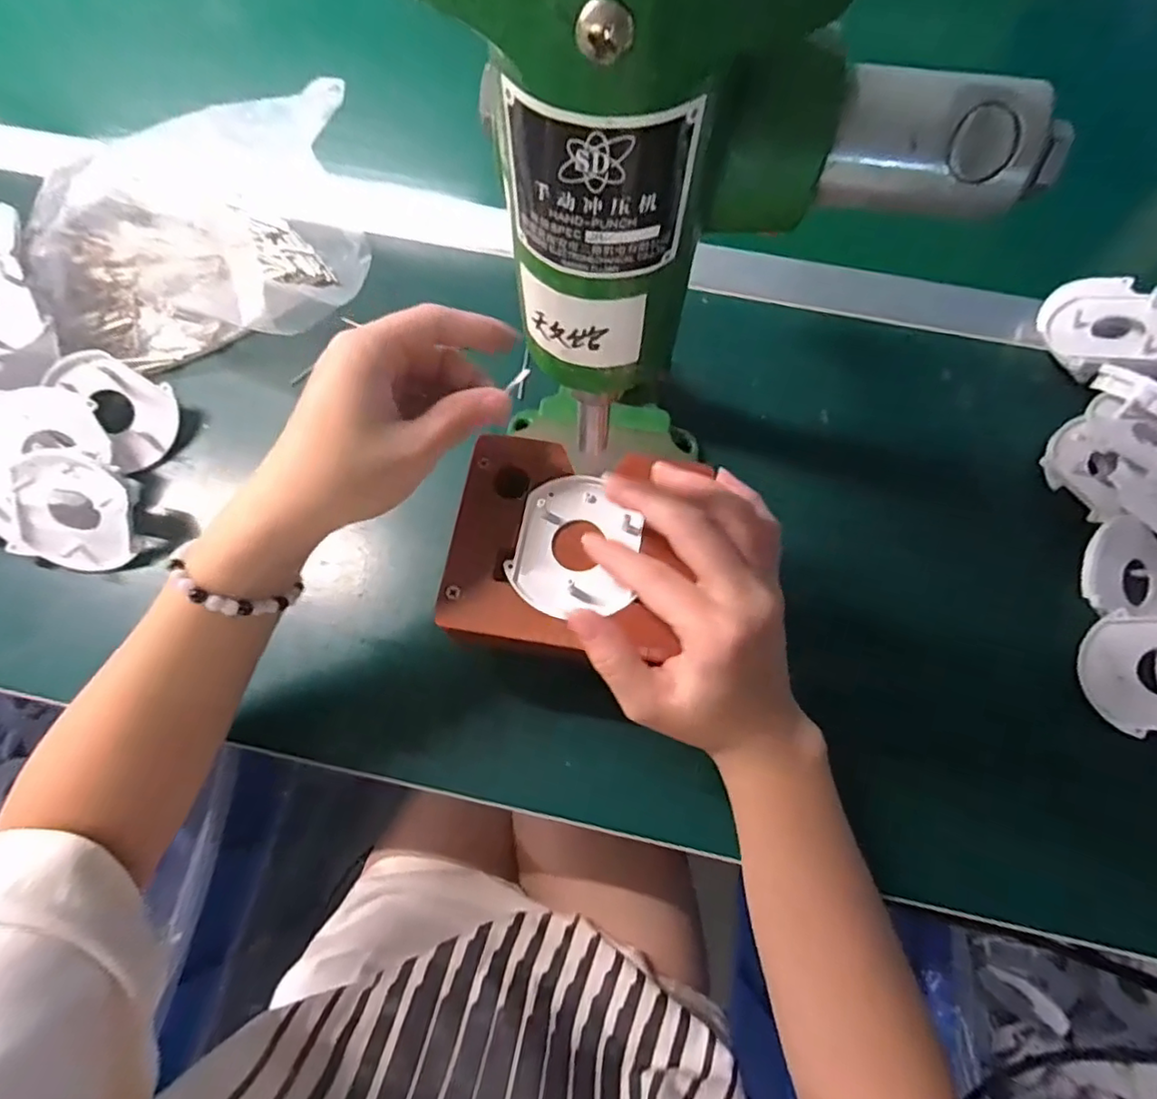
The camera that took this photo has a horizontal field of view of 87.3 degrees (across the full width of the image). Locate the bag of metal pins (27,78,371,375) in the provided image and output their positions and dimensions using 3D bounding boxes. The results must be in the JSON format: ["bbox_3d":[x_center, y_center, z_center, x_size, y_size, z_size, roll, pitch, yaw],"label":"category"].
[{"bbox_3d":[-0.237,-0.200,0.387,0.198,0.060,0.137,-23,72,-8],"label":"bag of metal pins"}]

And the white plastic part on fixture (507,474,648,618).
[{"bbox_3d":[0.000,-0.003,0.284,0.057,0.012,0.068,16,71,6],"label":"white plastic part on fixture"}]

